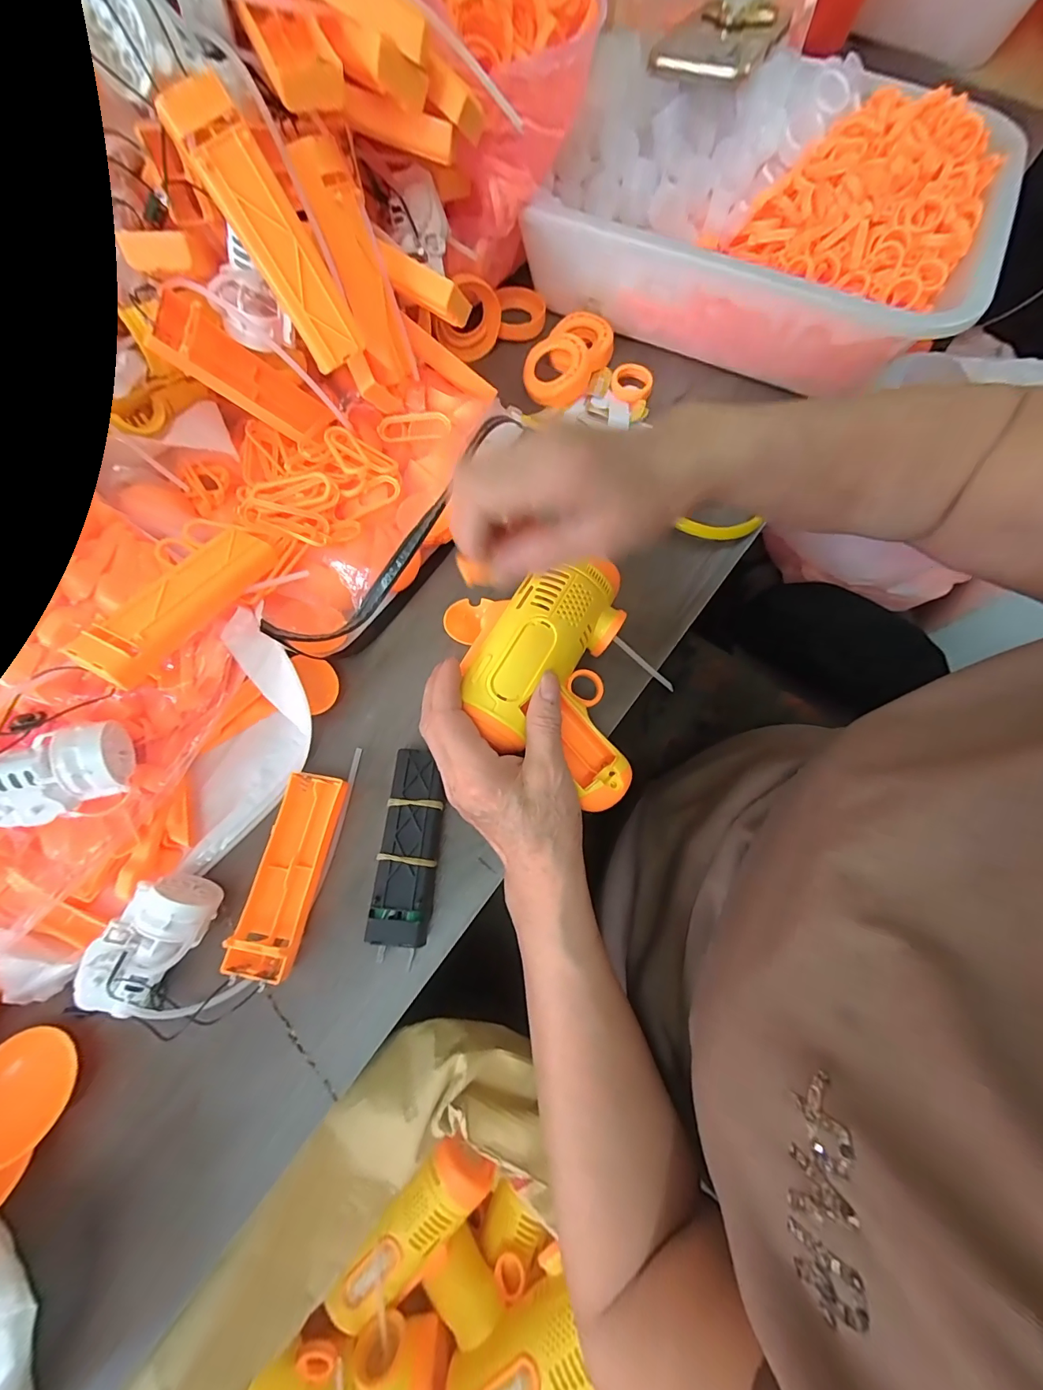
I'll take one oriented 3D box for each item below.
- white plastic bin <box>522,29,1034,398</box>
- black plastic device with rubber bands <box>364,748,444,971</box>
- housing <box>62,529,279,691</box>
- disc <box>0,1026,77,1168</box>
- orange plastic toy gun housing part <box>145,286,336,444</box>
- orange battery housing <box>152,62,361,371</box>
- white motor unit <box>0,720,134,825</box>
[{"bbox_3d":[0.195,-0.386,0.375,0.337,0.104,0.223,26,74,7],"label":"white plastic bin"},{"bbox_3d":[-0.066,0.089,0.268,0.033,0.025,0.109,4,73,1],"label":"black plastic device with rubber bands"},{"bbox_3d":[-0.187,-0.052,0.247,0.032,0.018,0.110,26,59,7],"label":"housing"},{"bbox_3d":[-0.257,0.203,0.227,0.053,0.010,0.051,32,56,14],"label":"disc"},{"bbox_3d":[-0.175,-0.205,0.293,0.025,0.103,0.036,-25,71,29],"label":"orange plastic toy gun housing part"},{"bbox_3d":[-0.130,-0.241,0.236,0.031,0.110,0.014,-44,42,-13],"label":"orange battery housing"},{"bbox_3d":[-0.244,0.043,0.230,0.071,0.037,0.035,-23,82,-17],"label":"white motor unit"}]

